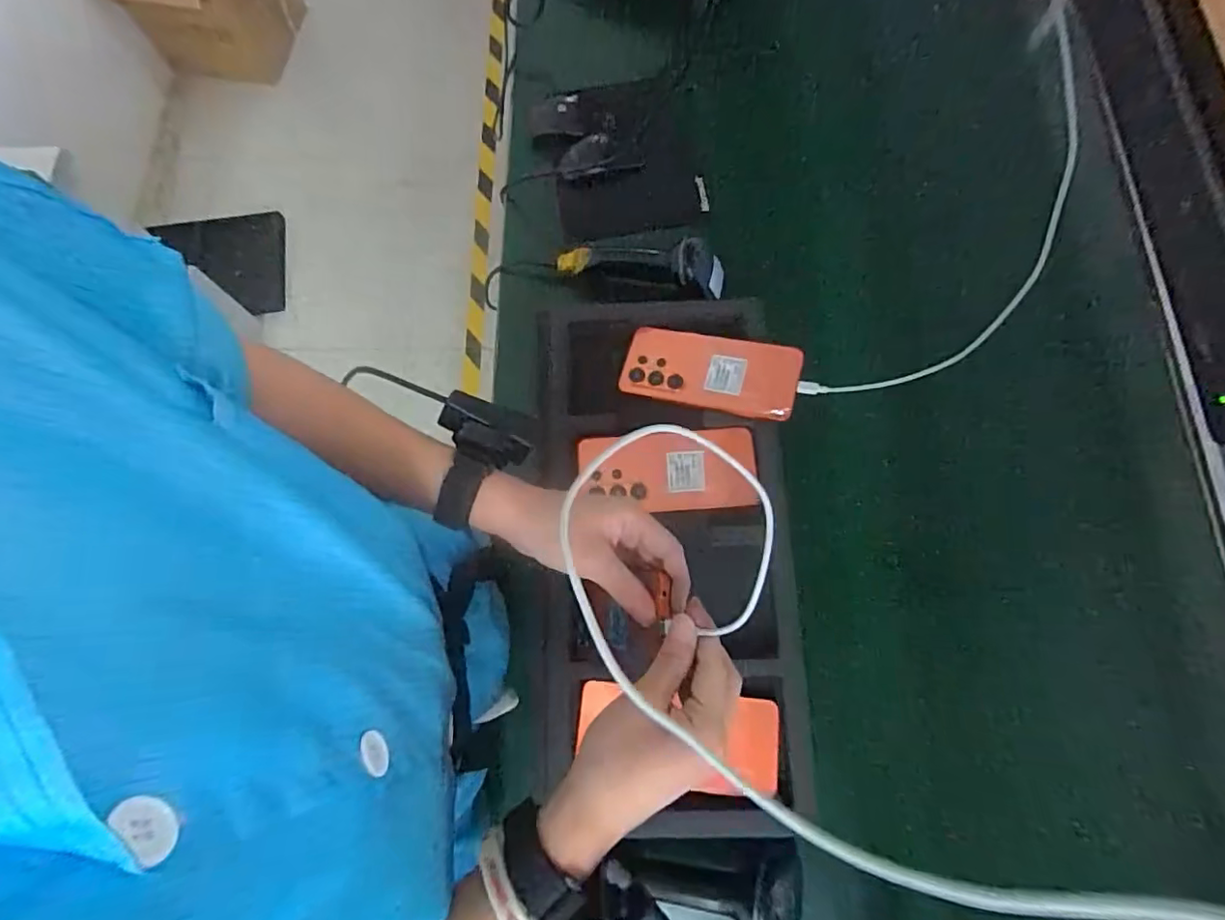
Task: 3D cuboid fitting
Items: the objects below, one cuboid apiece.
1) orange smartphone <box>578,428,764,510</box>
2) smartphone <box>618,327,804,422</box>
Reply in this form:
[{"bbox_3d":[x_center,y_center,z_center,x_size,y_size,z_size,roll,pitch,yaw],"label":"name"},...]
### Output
[{"bbox_3d":[0.052,0.011,0.561,0.166,0.013,0.075,-3,75,0],"label":"orange smartphone"},{"bbox_3d":[0.095,-0.087,0.574,0.165,0.009,0.075,12,78,15],"label":"smartphone"}]

